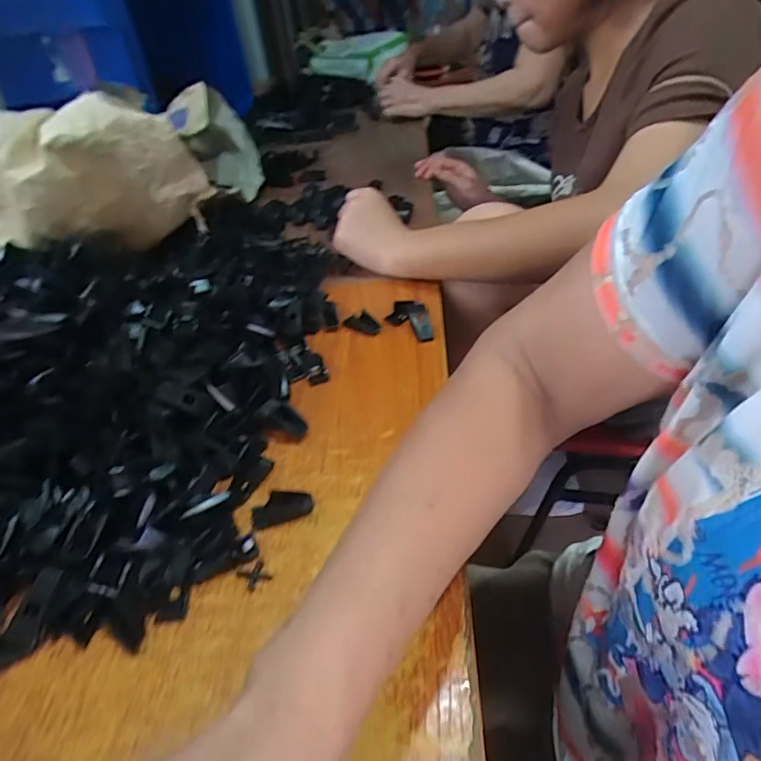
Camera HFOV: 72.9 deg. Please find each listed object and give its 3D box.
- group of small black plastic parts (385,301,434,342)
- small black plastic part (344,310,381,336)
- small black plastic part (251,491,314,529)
[{"bbox_3d":[0.028,-0.058,0.507,0.039,0.011,0.066,-9,39,-2],"label":"group of small black plastic parts"},{"bbox_3d":[-0.019,-0.059,0.515,0.040,0.013,0.018,25,49,34],"label":"small black plastic part"},{"bbox_3d":[-0.067,0.085,0.349,0.041,0.009,0.020,-16,39,-10],"label":"small black plastic part"}]

